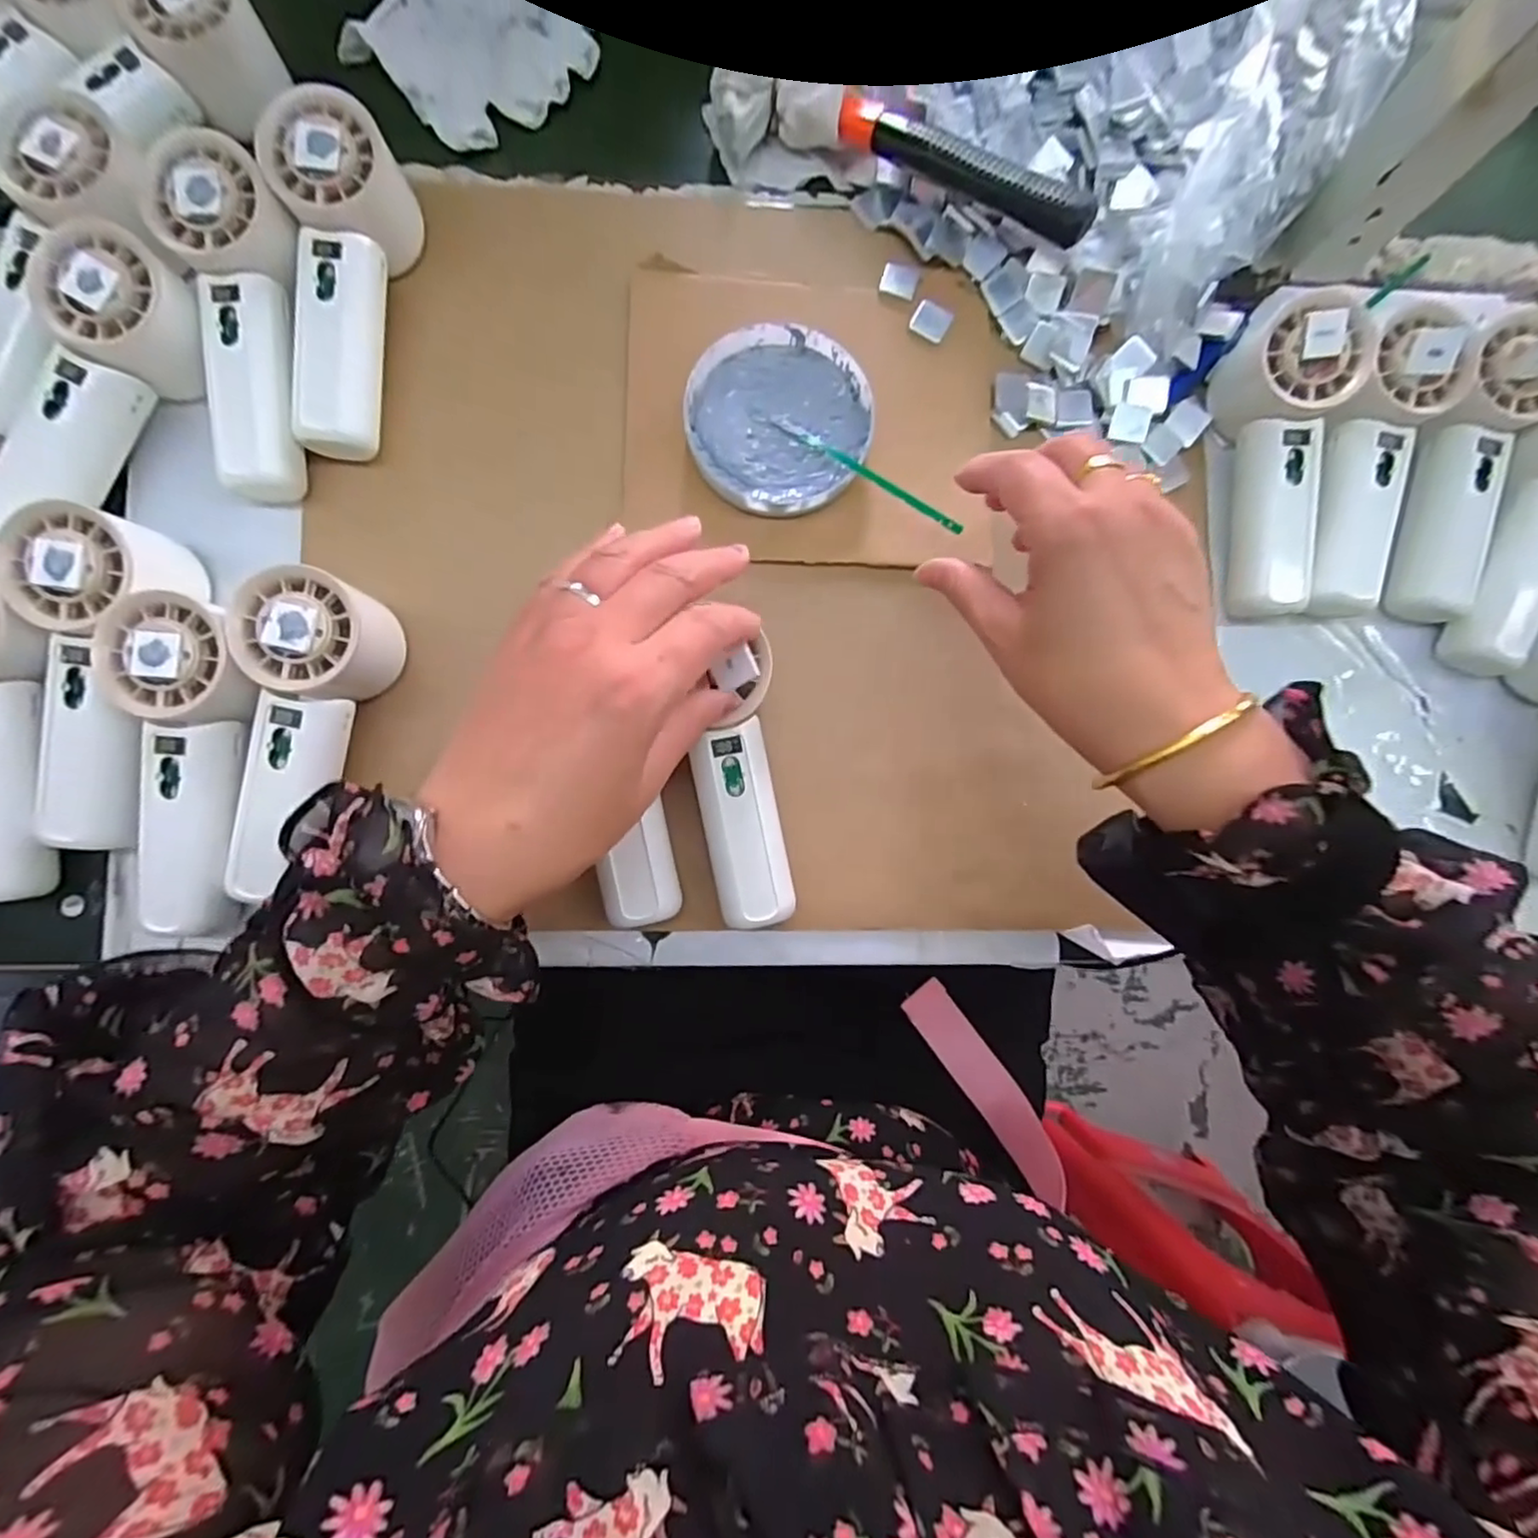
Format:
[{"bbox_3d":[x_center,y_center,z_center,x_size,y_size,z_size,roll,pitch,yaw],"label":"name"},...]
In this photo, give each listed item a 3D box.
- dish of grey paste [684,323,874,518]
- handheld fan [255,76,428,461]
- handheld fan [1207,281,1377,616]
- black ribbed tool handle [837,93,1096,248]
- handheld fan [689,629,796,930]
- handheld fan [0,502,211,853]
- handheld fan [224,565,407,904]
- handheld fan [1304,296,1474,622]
[{"bbox_3d":[0.007,-0.189,0.357,0.097,0.017,0.098,1,83,-5],"label":"dish of grey paste"},{"bbox_3d":[-0.218,-0.244,0.335,0.052,0.043,0.159,5,96,-5],"label":"handheld fan"},{"bbox_3d":[0.281,-0.167,0.360,0.056,0.057,0.162,-1,96,-5],"label":"handheld fan"},{"bbox_3d":[0.107,-0.326,0.355,0.152,0.025,0.021,37,81,12],"label":"black ribbed tool handle"},{"bbox_3d":[-0.013,0.009,0.316,0.043,0.029,0.134,-4,96,-6],"label":"handheld fan"},{"bbox_3d":[-0.318,-0.040,0.313,0.055,0.042,0.154,8,95,-4],"label":"handheld fan"},{"bbox_3d":[-0.230,-0.017,0.317,0.051,0.047,0.153,19,94,-3],"label":"handheld fan"},{"bbox_3d":[0.335,-0.166,0.361,0.061,0.042,0.161,10,97,-4],"label":"handheld fan"}]

